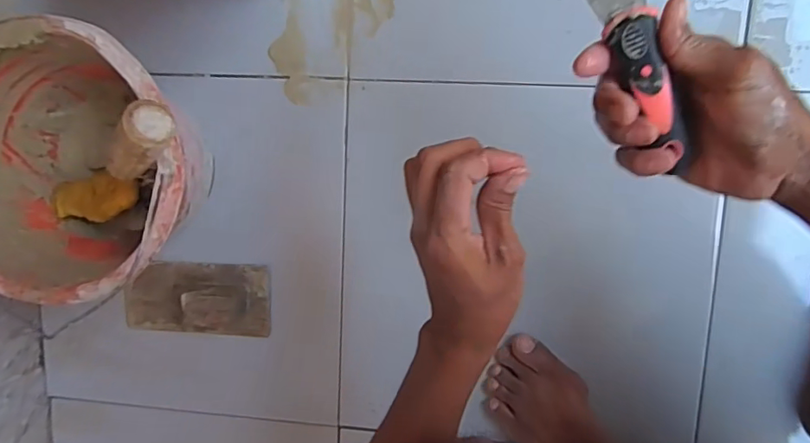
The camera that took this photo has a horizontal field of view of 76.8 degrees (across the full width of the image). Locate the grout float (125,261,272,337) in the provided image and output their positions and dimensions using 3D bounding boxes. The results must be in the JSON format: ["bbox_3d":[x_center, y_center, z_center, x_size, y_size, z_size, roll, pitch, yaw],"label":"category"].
[{"bbox_3d":[-0.242,0.091,0.578,0.170,0.062,0.087,4,98,5],"label":"grout float"}]

